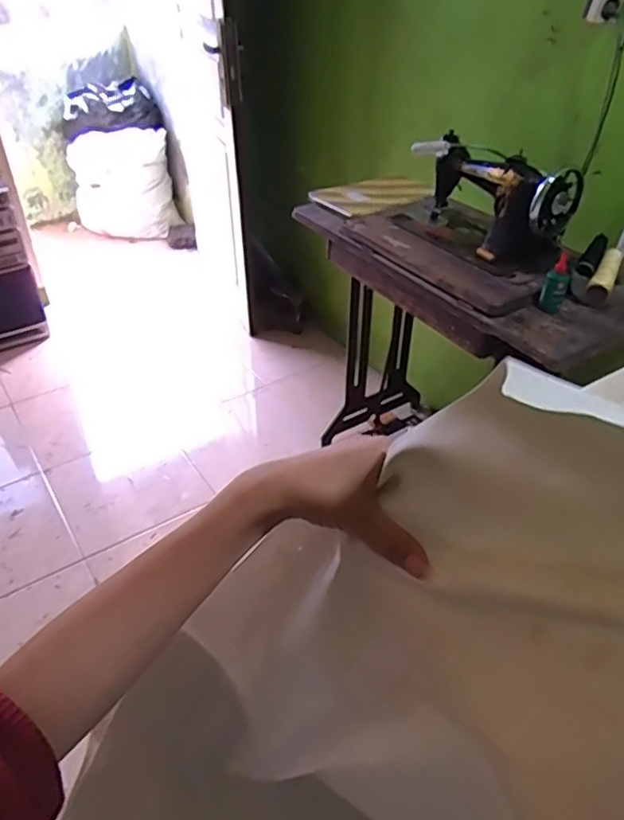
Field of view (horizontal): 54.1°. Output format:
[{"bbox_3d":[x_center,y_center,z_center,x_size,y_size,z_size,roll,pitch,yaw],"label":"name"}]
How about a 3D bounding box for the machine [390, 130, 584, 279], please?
[{"bbox_3d":[0.374,-0.444,1.294,0.137,0.193,0.376,-25,45,-28],"label":"machine"}]

